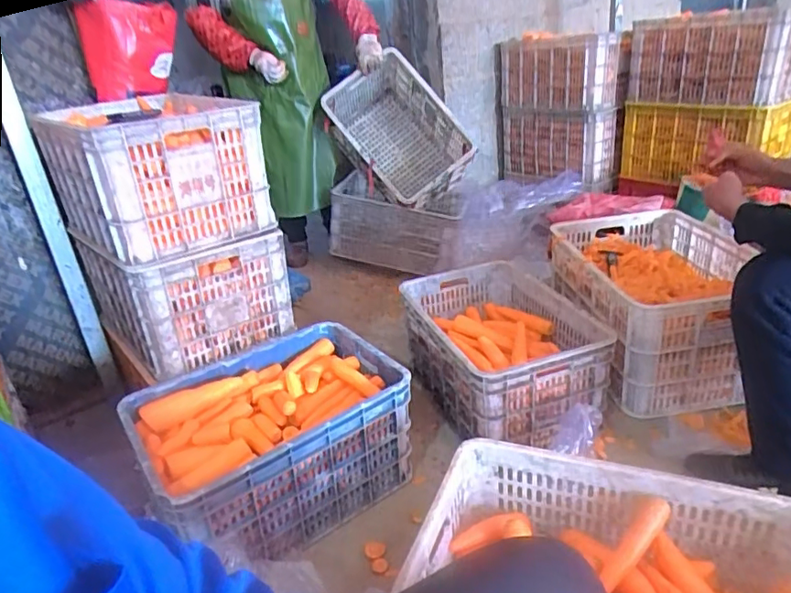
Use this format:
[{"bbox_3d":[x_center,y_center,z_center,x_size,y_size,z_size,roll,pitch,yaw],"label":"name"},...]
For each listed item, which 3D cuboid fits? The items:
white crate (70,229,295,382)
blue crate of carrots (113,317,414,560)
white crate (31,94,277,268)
[{"bbox_3d":[-0.528,-0.036,1.375,0.346,0.247,0.435,-26,32,-35],"label":"white crate"},{"bbox_3d":[-0.248,0.311,1.197,0.517,0.265,0.356,-24,31,-32],"label":"blue crate of carrots"},{"bbox_3d":[-0.600,-0.309,1.326,0.356,0.277,0.549,-27,33,-37],"label":"white crate"}]

